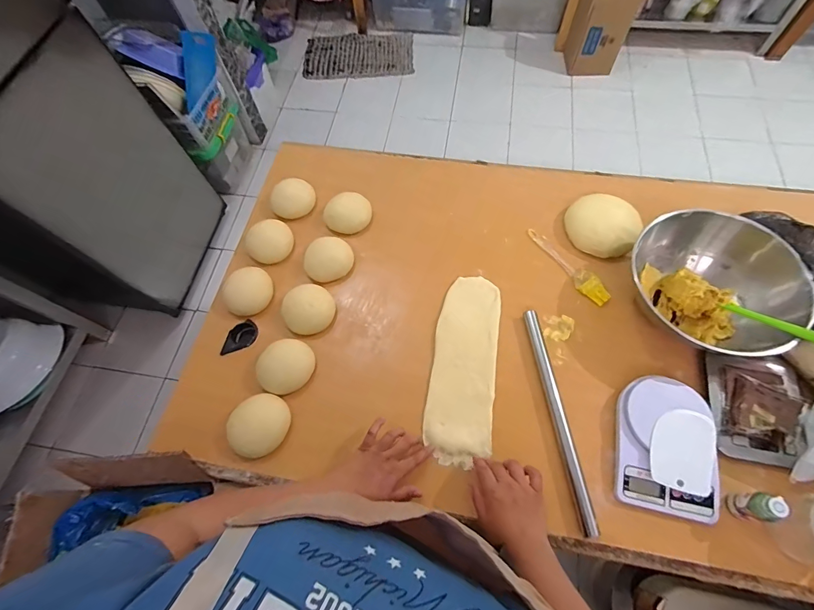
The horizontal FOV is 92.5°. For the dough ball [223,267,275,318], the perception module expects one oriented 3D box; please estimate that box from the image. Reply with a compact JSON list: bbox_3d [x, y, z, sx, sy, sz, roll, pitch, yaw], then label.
[{"bbox_3d":[-0.307,-0.028,0.753,0.082,0.038,0.098,25,69,13],"label":"dough ball"}]

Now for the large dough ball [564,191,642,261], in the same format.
[{"bbox_3d":[0.388,-0.160,0.778,0.140,0.056,0.122,28,69,15],"label":"large dough ball"}]

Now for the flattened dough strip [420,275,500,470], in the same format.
[{"bbox_3d":[0.102,0.102,0.689,0.110,0.012,0.332,9,65,6],"label":"flattened dough strip"}]

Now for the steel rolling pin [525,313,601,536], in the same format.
[{"bbox_3d":[0.245,0.171,0.631,0.023,0.022,0.352,-7,65,0],"label":"steel rolling pin"}]

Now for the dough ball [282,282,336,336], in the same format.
[{"bbox_3d":[-0.186,0.001,0.727,0.091,0.055,0.098,-1,65,2],"label":"dough ball"}]

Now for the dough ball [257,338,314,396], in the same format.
[{"bbox_3d":[-0.216,0.108,0.691,0.089,0.037,0.095,-1,65,2],"label":"dough ball"}]

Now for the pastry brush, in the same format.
[{"bbox_3d":[0.315,-0.081,0.762,0.043,0.016,0.199,-30,67,-11],"label":"pastry brush"}]

